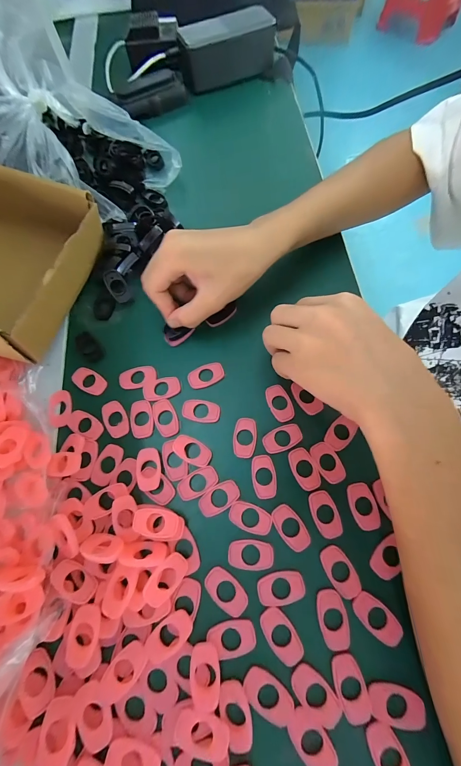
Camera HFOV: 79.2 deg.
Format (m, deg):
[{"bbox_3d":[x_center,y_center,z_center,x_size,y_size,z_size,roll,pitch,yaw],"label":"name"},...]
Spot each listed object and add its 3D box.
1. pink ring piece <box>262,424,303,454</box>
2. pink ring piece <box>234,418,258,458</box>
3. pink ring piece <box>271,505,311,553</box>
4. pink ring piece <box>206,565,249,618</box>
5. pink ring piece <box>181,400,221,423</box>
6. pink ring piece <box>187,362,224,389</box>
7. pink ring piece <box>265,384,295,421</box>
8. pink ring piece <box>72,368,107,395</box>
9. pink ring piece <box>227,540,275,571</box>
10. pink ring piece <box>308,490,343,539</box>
[{"bbox_3d":[0.042,0.045,0.229,0.032,0.004,0.018,-22,70,-8],"label":"pink ring piece"},{"bbox_3d":[0.012,0.045,0.231,0.019,0.004,0.033,5,69,2],"label":"pink ring piece"},{"bbox_3d":[0.045,0.108,0.207,0.019,0.004,0.032,-37,73,-13],"label":"pink ring piece"},{"bbox_3d":[-0.003,0.146,0.195,0.032,0.004,0.019,38,74,14],"label":"pink ring piece"},{"bbox_3d":[-0.025,0.024,0.240,0.031,0.004,0.019,7,69,3],"label":"pink ring piece"},{"bbox_3d":[-0.022,-0.007,0.251,0.032,0.004,0.020,-18,70,-7],"label":"pink ring piece"},{"bbox_3d":[0.042,0.017,0.239,0.018,0.004,0.032,-21,70,-8],"label":"pink ring piece"},{"bbox_3d":[-0.128,-0.002,0.251,0.035,0.004,0.019,23,71,9],"label":"pink ring piece"},{"bbox_3d":[0.015,0.125,0.203,0.032,0.006,0.019,-2,69,-1],"label":"pink ring piece"},{"bbox_3d":[0.072,0.099,0.211,0.019,0.008,0.031,-17,70,-6],"label":"pink ring piece"}]

